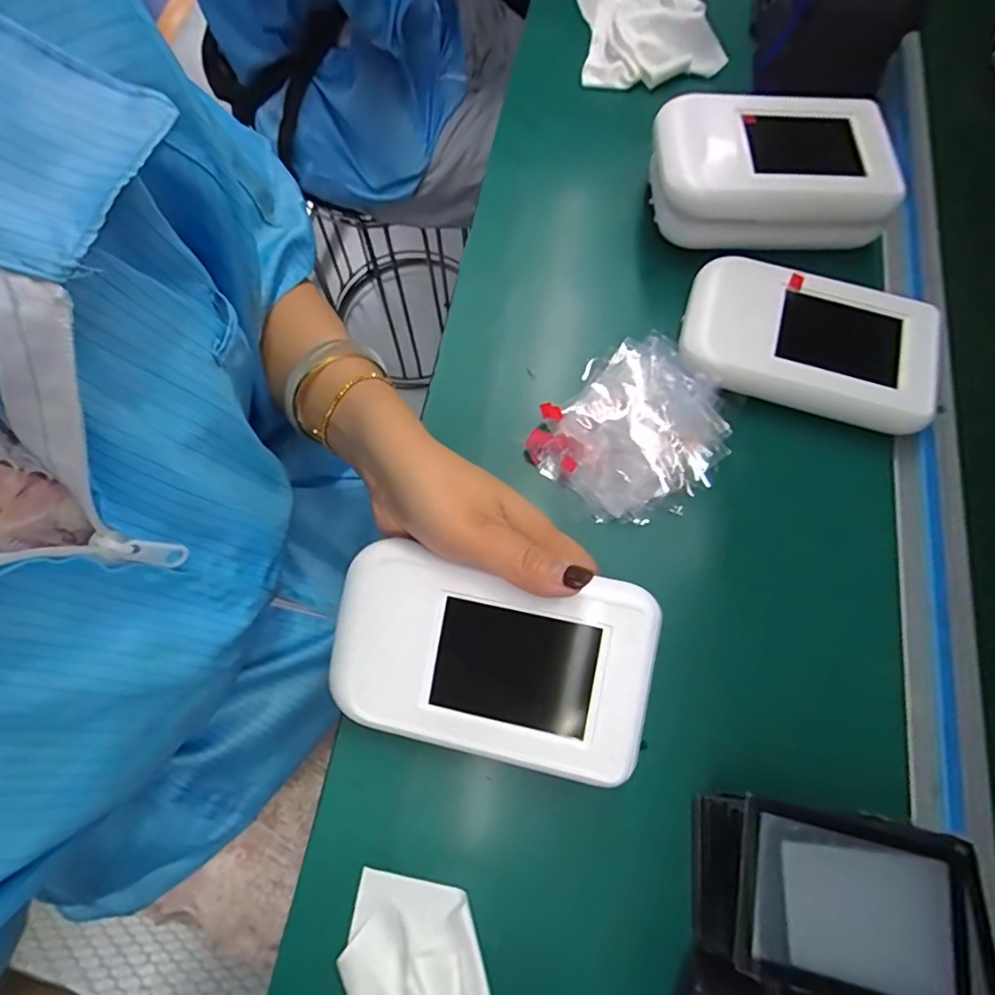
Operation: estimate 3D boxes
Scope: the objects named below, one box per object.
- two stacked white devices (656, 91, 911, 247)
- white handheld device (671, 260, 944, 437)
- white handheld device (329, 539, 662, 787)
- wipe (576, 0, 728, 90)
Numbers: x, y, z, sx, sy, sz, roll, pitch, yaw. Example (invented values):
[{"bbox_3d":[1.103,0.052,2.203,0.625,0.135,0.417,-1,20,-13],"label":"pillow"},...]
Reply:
[{"bbox_3d":[0.181,-0.221,0.365,0.151,0.057,0.090,0,71,1],"label":"two stacked white devices"},{"bbox_3d":[0.198,-0.099,0.338,0.152,0.024,0.088,17,72,6],"label":"white handheld device"},{"bbox_3d":[-0.004,0.077,0.265,0.146,0.033,0.090,12,90,8],"label":"white handheld device"},{"bbox_3d":[0.125,-0.397,0.444,0.107,0.034,0.124,-2,71,0],"label":"wipe"}]

